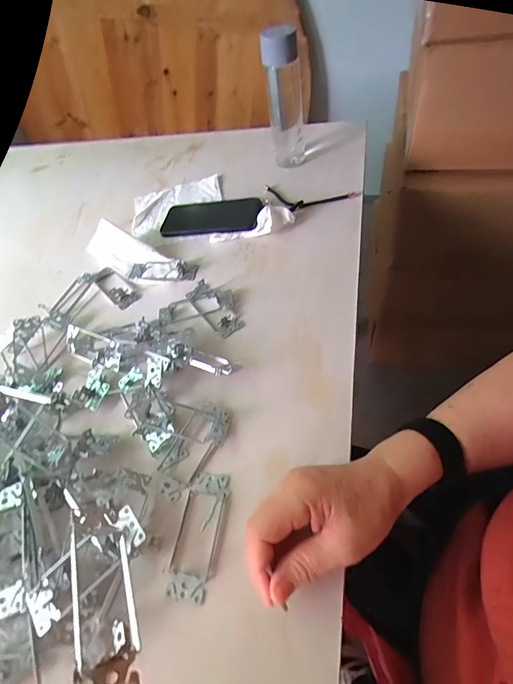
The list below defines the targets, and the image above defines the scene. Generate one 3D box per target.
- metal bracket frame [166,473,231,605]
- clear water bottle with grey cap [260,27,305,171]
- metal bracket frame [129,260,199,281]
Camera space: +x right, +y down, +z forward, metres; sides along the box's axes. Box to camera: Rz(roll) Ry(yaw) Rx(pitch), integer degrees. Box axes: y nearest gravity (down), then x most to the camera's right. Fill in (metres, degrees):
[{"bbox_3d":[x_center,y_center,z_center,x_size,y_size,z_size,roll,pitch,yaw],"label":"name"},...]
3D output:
[{"bbox_3d":[-0.052,0.175,0.347,0.041,0.005,0.105,3,53,13],"label":"metal bracket frame"},{"bbox_3d":[0.049,-0.410,0.644,0.072,0.217,0.079,-2,53,3],"label":"clear water bottle with grey cap"},{"bbox_3d":[-0.143,-0.113,0.572,0.107,0.020,0.036,1,53,12],"label":"metal bracket frame"}]

